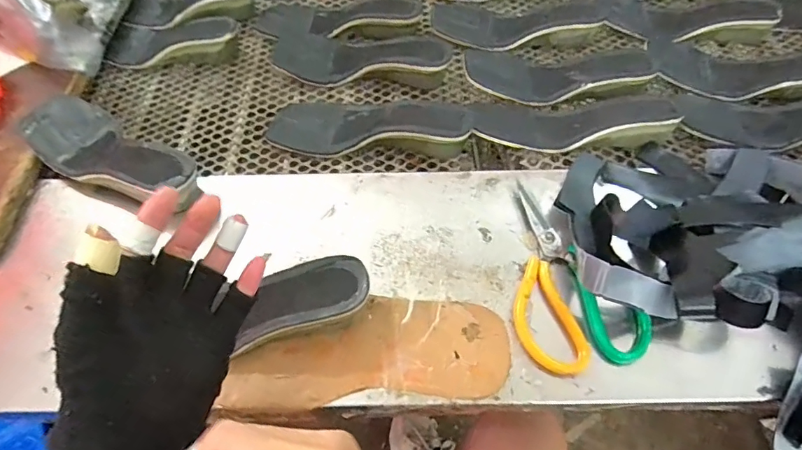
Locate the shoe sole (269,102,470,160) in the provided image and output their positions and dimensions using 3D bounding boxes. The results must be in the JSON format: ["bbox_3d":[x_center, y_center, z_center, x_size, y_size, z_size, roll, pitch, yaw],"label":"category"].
[{"bbox_3d":[-0.039,-0.124,0.537,0.240,0.046,0.090,4,57,3],"label":"shoe sole"}]

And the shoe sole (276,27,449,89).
[{"bbox_3d":[-0.058,-0.213,0.580,0.232,0.037,0.085,17,59,11],"label":"shoe sole"}]

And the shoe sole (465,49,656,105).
[{"bbox_3d":[0.193,-0.184,0.575,0.219,0.036,0.075,1,57,1],"label":"shoe sole"}]

